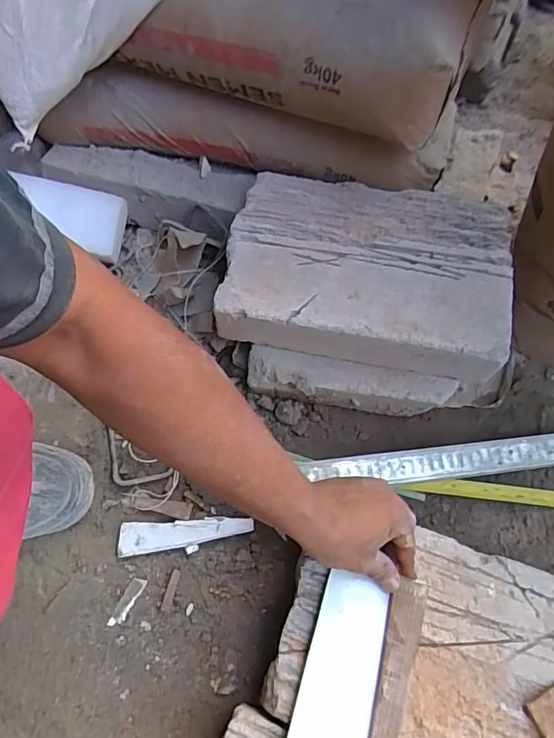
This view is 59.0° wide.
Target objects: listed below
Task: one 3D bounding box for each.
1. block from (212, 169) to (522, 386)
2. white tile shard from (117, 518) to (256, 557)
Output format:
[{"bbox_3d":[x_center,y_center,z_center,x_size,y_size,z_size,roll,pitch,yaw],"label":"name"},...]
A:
[{"bbox_3d":[0.098,-0.105,0.550,0.299,0.080,0.191,12,64,7],"label":"block"},{"bbox_3d":[-0.101,0.183,0.539,0.145,0.005,0.033,-3,64,-1],"label":"white tile shard"}]

